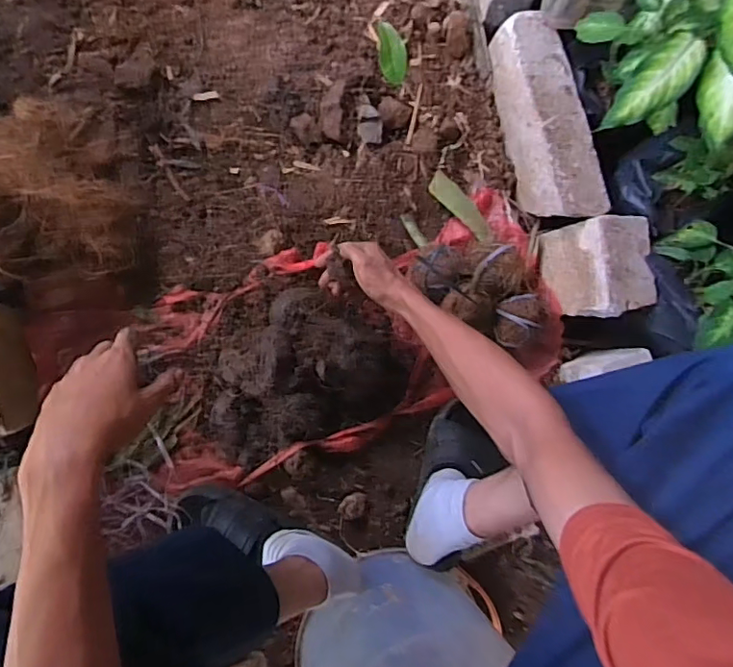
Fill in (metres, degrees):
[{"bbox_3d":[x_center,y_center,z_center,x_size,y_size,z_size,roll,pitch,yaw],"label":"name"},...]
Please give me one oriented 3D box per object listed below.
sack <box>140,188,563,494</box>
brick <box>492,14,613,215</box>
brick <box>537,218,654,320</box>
[{"bbox_3d":[-0.015,0.004,0.794,0.612,0.118,0.285,-20,94,-7],"label":"sack"},{"bbox_3d":[0.272,-0.321,0.832,0.076,0.116,0.307,-16,93,-8],"label":"brick"},{"bbox_3d":[0.353,-0.100,0.825,0.124,0.115,0.142,-9,92,-8],"label":"brick"}]

